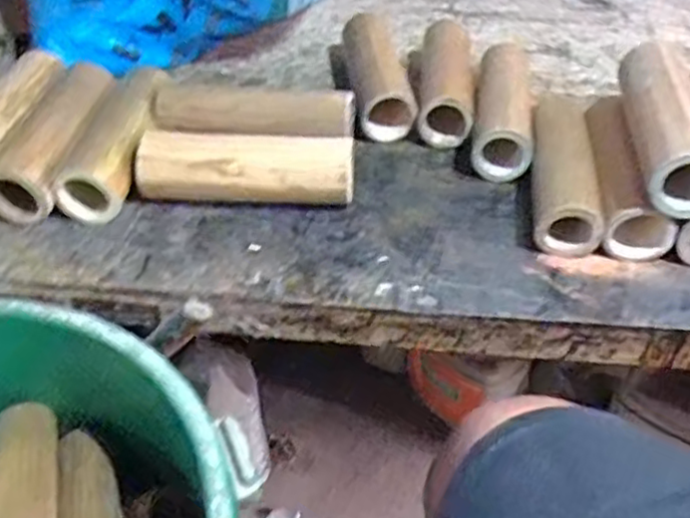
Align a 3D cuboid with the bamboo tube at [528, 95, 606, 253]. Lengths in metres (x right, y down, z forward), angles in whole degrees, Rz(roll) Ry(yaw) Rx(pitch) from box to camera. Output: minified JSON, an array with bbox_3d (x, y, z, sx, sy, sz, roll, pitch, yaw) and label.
[{"bbox_3d":[0.189,-0.077,0.617,0.053,0.051,0.179,6,41,7],"label":"bamboo tube"}]

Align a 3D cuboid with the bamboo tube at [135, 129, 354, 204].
[{"bbox_3d":[-0.082,-0.074,0.605,0.178,0.059,0.062,2,41,3],"label":"bamboo tube"}]

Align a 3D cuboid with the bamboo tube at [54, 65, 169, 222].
[{"bbox_3d":[-0.202,-0.105,0.642,0.063,0.057,0.181,1,41,2],"label":"bamboo tube"}]

